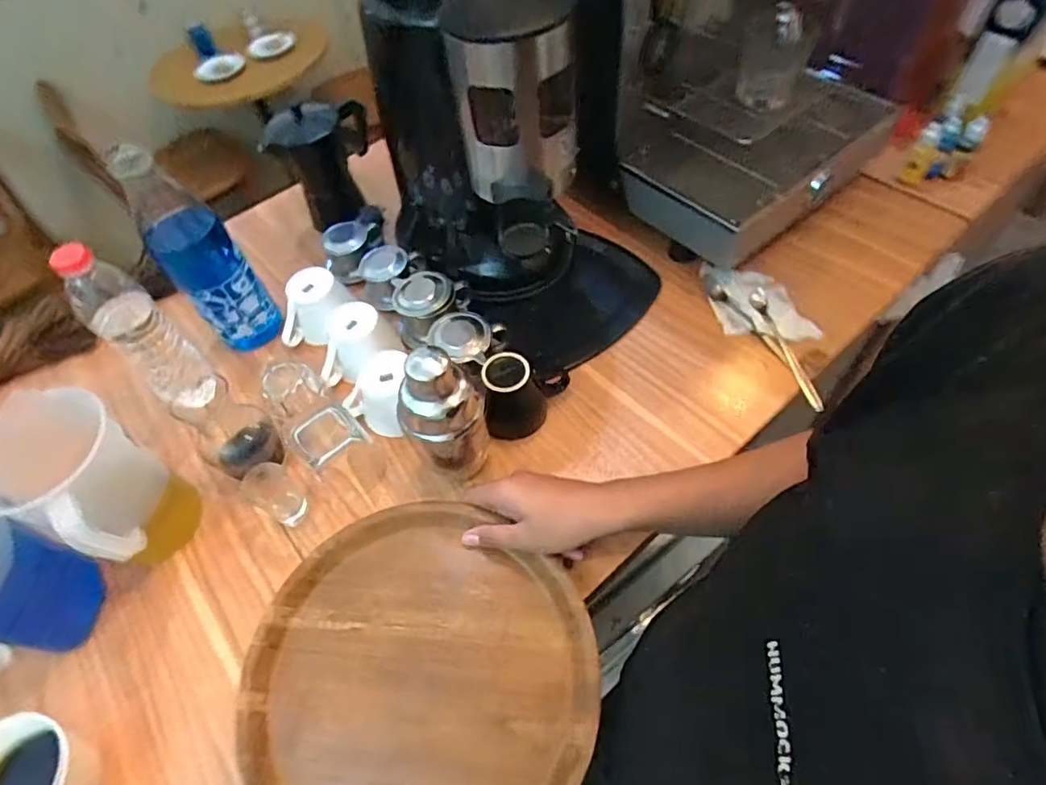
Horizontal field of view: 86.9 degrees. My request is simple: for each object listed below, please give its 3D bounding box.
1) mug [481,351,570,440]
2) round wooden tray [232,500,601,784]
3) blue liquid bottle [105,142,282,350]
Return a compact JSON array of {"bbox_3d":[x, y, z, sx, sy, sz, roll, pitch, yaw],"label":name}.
[{"bbox_3d":[0.003,-0.003,0.605,0.100,0.078,0.066,-20,56,-9],"label":"mug"},{"bbox_3d":[-0.087,0.236,0.469,0.284,0.028,0.276,-2,56,3],"label":"round wooden tray"},{"bbox_3d":[-0.368,-0.156,0.639,0.087,0.235,0.069,-35,60,-18],"label":"blue liquid bottle"}]

